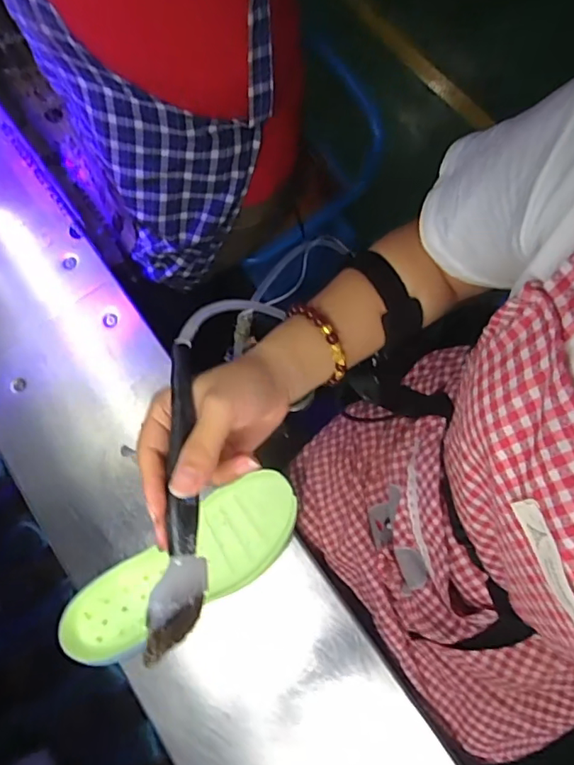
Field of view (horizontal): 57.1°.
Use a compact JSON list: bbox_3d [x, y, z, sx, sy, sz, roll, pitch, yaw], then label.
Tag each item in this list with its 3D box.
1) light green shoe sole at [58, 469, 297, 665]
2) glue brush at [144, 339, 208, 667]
[{"bbox_3d":[-0.112,0.199,0.576,0.278,0.029,0.095,-32,74,-7],"label":"light green shoe sole"},{"bbox_3d":[-0.059,0.058,0.296,0.024,0.023,0.171,-2,73,2],"label":"glue brush"}]

